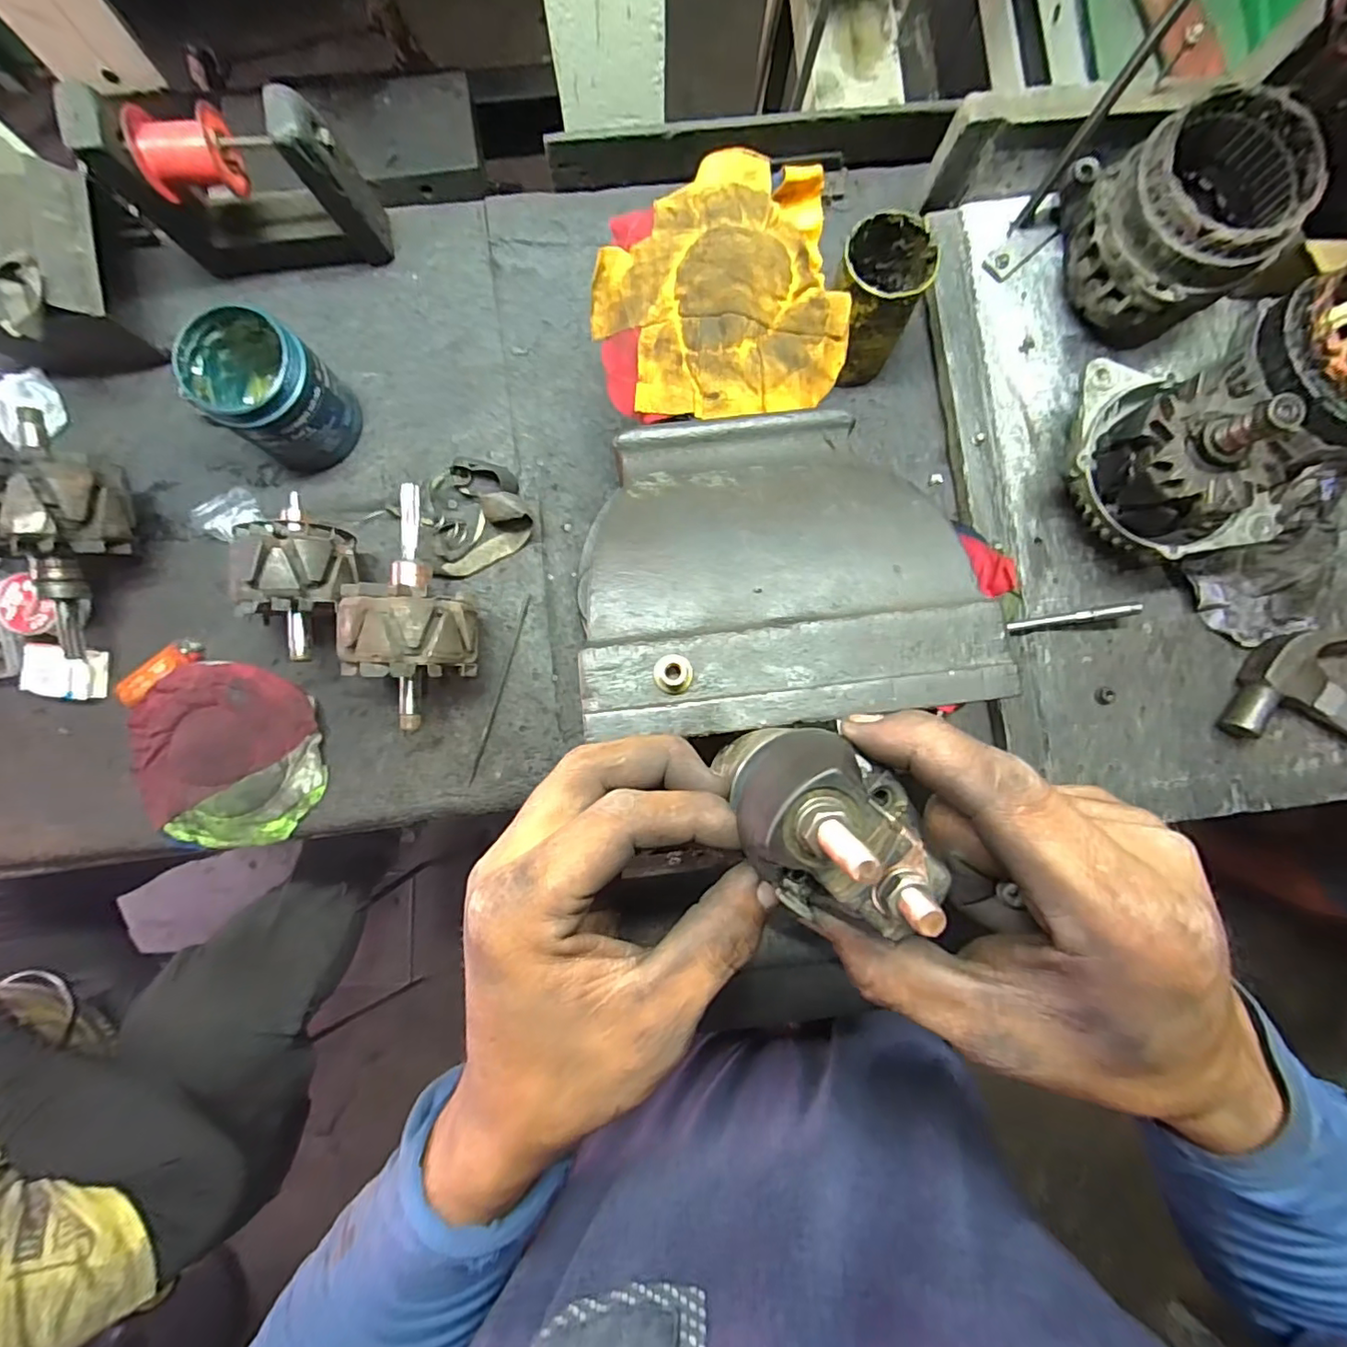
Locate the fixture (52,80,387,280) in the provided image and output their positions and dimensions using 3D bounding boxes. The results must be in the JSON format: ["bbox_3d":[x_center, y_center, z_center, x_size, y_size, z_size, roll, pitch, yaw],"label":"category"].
[{"bbox_3d":[-0.339,-0.388,0.464,0.171,0.146,0.053,-7,87,0],"label":"fixture"}]

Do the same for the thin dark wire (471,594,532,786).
[{"bbox_3d":[-0.156,0.013,0.517,0.005,0.005,0.173,16,88,1],"label":"thin dark wire"}]

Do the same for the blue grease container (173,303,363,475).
[{"bbox_3d":[-0.331,-0.232,0.481,0.093,0.098,0.085,35,88,2],"label":"blue grease container"}]

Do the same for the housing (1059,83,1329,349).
[{"bbox_3d":[0.393,-0.361,0.463,0.122,0.122,0.147,-15,87,0],"label":"housing"}]

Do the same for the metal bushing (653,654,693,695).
[{"bbox_3d":[0.000,0.000,0.255,0.017,0.007,0.017,0,86,-1],"label":"metal bushing"}]

